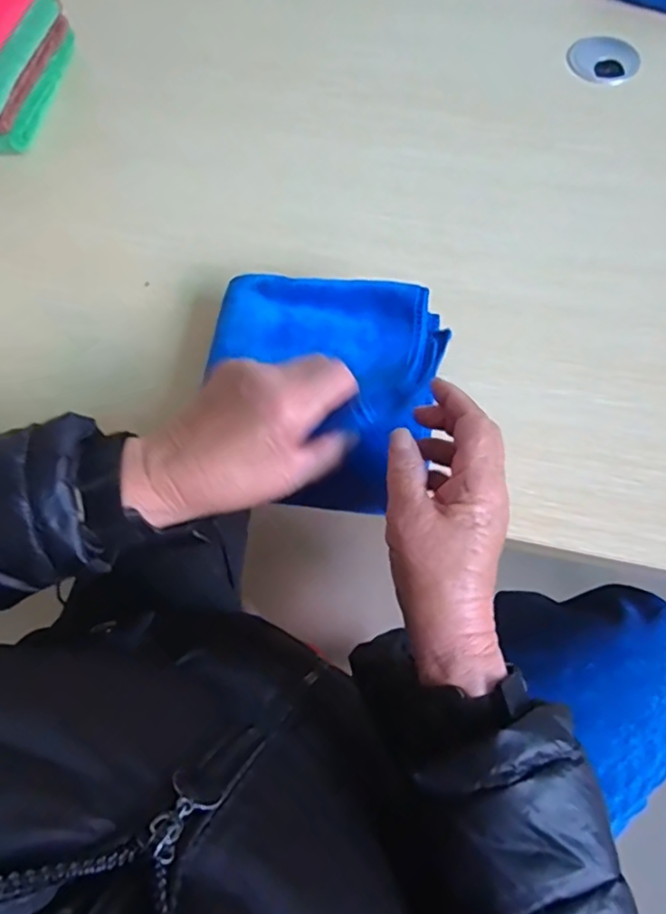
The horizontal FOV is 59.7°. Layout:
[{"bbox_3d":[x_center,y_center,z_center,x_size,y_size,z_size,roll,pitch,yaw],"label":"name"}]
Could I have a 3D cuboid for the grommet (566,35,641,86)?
[{"bbox_3d":[0.270,-0.396,0.578,0.072,0.005,0.068,-5,66,0],"label":"grommet"}]

